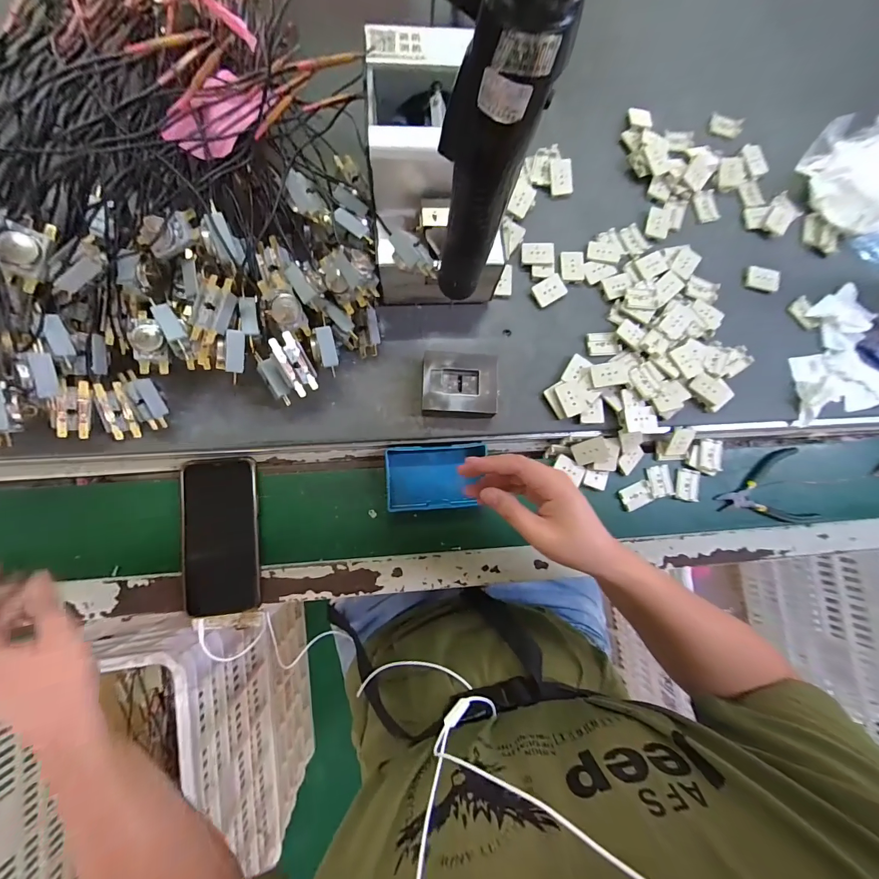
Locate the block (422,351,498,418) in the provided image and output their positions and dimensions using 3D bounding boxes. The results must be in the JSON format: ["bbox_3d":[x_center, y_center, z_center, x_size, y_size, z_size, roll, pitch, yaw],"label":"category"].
[{"bbox_3d":[0.022,-0.058,0.423,0.079,0.033,0.067,2,83,-5],"label":"block"}]

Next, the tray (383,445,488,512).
[{"bbox_3d":[-0.004,0.043,0.443,0.110,0.023,0.071,-3,86,-5],"label":"tray"}]

